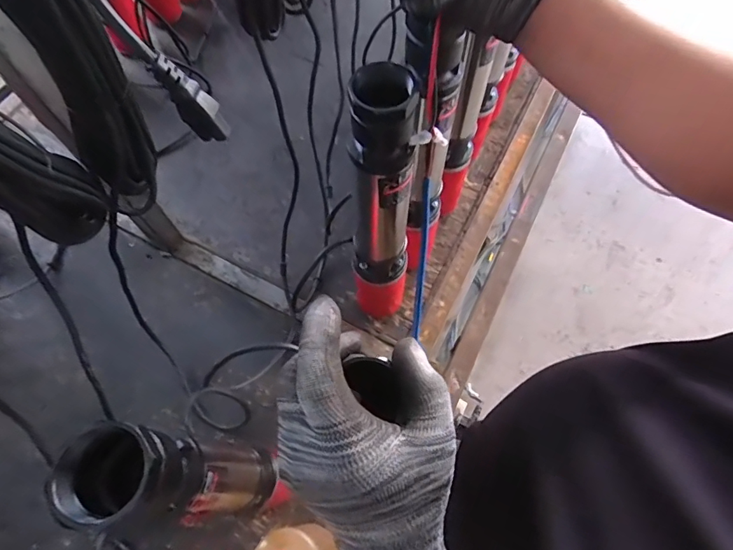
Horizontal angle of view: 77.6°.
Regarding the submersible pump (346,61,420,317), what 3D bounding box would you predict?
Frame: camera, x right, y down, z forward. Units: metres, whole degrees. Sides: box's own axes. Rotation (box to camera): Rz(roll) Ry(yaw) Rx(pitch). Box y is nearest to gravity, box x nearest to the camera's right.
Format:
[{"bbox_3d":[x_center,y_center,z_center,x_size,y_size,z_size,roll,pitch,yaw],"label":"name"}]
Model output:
[{"bbox_3d":[0.017,-0.057,0.523,0.062,0.389,0.062,0,65,0],"label":"submersible pump"}]

